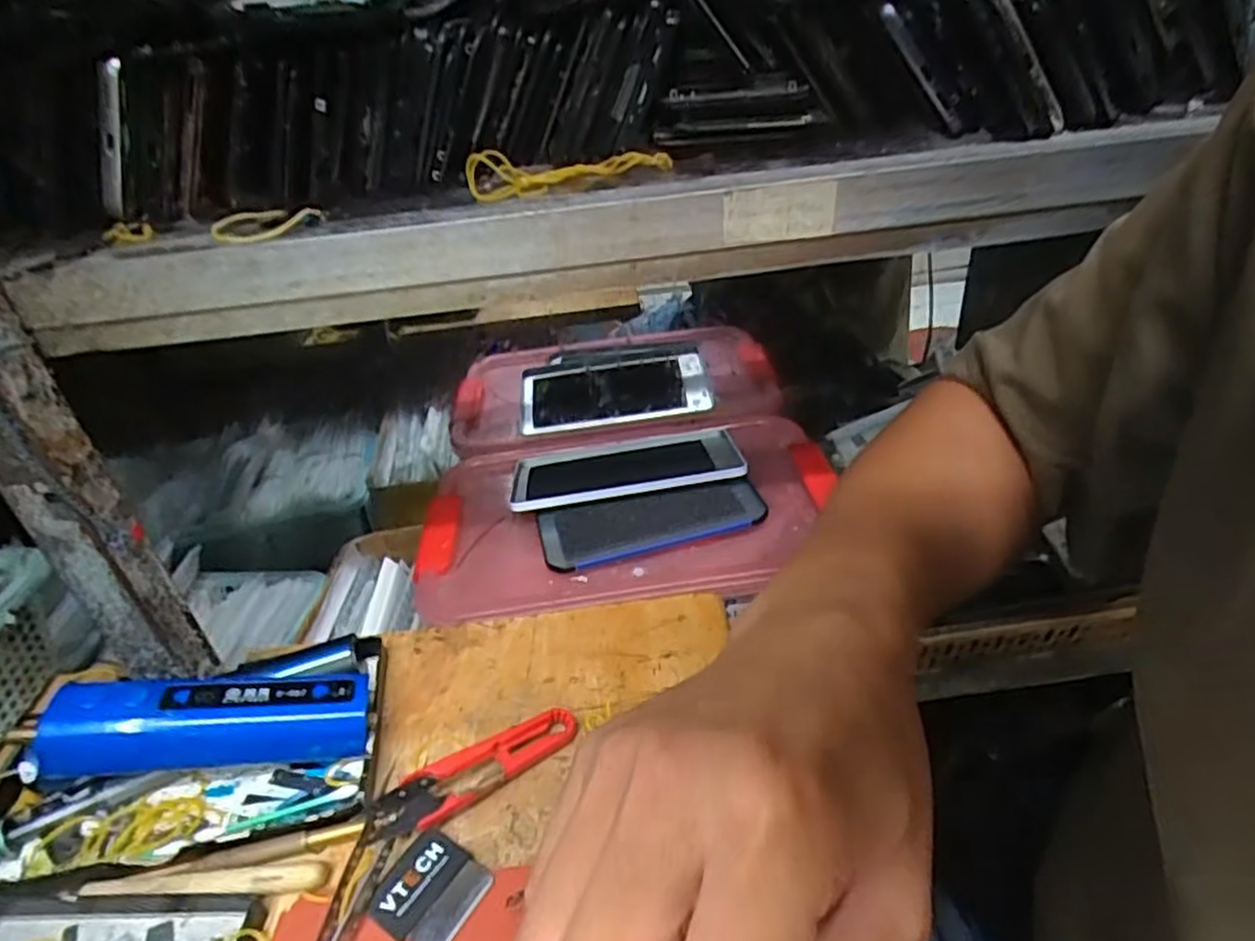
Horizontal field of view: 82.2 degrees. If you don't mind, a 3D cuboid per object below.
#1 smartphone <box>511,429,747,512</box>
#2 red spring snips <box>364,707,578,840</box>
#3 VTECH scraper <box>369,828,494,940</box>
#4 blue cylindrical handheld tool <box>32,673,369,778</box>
[{"bbox_3d":[-0.002,-0.001,0.586,0.184,0.013,0.099,-9,19,-1],"label":"smartphone"},{"bbox_3d":[-0.068,0.140,0.332,0.101,0.017,0.023,-21,37,-27],"label":"red spring snips"},{"bbox_3d":[-0.080,0.170,0.294,0.042,0.004,0.040,14,36,24],"label":"VTECH scraper"},{"bbox_3d":[-0.190,0.114,0.332,0.130,0.030,0.032,3,30,-18],"label":"blue cylindrical handheld tool"}]

